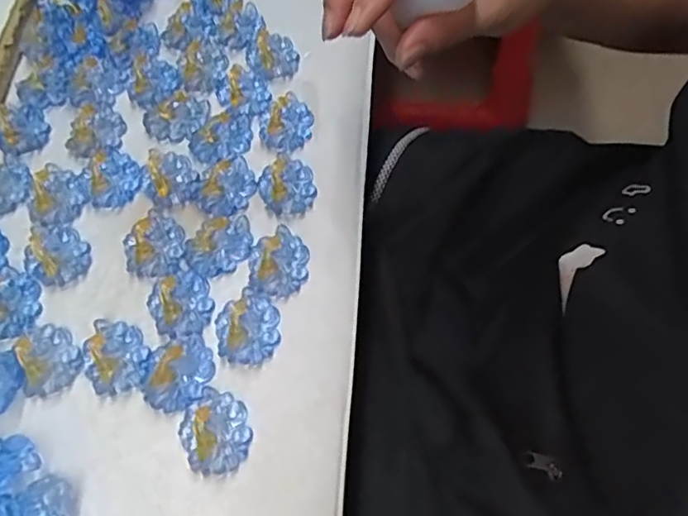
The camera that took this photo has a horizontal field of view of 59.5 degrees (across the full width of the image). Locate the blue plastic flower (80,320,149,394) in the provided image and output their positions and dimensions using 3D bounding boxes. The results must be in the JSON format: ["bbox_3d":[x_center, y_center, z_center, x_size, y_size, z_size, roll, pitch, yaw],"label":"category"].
[{"bbox_3d":[-0.110,0.046,0.289,0.029,0.007,0.036,-13,65,-10],"label":"blue plastic flower"}]

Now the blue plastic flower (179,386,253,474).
[{"bbox_3d":[-0.058,0.077,0.272,0.030,0.009,0.037,-13,65,-10],"label":"blue plastic flower"}]

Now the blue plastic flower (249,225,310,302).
[{"bbox_3d":[-0.033,0.002,0.310,0.029,0.006,0.038,1,63,-3],"label":"blue plastic flower"}]

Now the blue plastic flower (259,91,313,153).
[{"bbox_3d":[-0.033,-0.080,0.346,0.030,0.011,0.038,-1,63,-5],"label":"blue plastic flower"}]

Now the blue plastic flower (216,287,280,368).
[{"bbox_3d":[-0.047,0.032,0.293,0.030,0.010,0.037,-3,63,-5],"label":"blue plastic flower"}]

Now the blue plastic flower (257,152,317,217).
[{"bbox_3d":[-0.031,-0.043,0.329,0.030,0.011,0.039,-8,64,-8],"label":"blue plastic flower"}]

